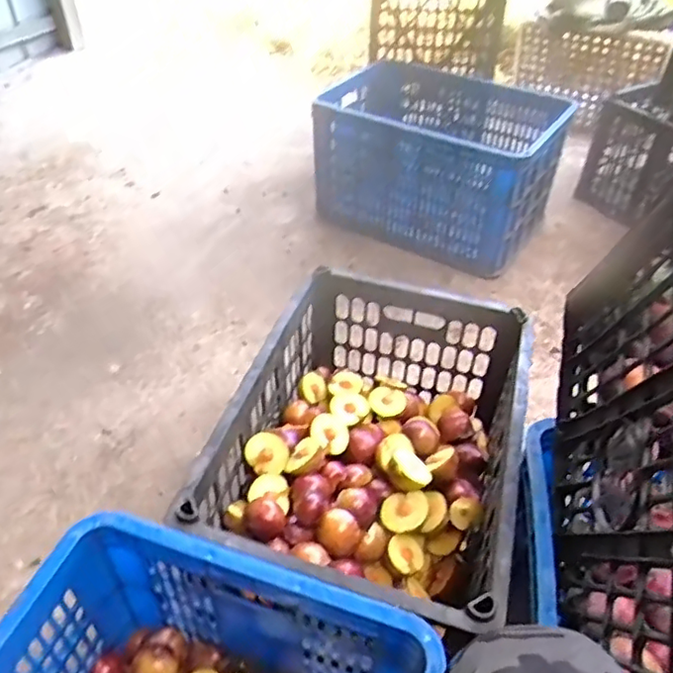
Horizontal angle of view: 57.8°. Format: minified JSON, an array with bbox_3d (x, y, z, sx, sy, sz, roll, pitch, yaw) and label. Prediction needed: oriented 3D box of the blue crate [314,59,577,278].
[{"bbox_3d":[0.243,-0.448,1.536,0.578,0.304,0.373,26,47,25],"label":"blue crate"}]

